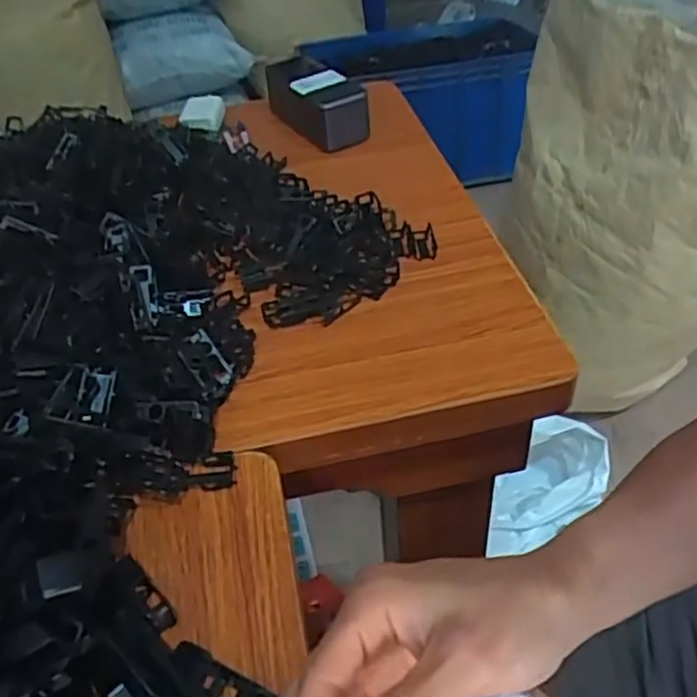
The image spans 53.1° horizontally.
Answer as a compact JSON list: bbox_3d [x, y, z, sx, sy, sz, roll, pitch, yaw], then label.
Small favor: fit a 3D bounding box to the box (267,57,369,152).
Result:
[{"bbox_3d":[-0.035,-0.255,0.711,0.061,0.056,0.123,-30,49,-25],"label":"box"}]

